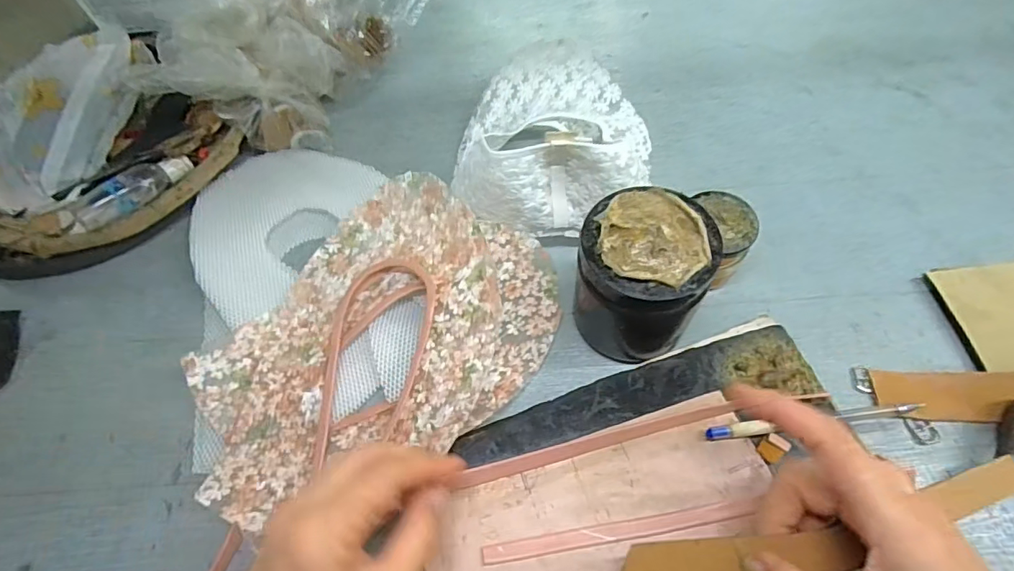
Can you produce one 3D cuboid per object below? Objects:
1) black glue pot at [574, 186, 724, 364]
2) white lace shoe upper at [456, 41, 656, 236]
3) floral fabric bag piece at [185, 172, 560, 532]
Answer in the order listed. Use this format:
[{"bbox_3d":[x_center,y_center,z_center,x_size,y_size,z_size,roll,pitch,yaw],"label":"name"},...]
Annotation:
[{"bbox_3d":[0.098,-0.004,0.379,0.087,0.121,0.080,-2,60,3],"label":"black glue pot"},{"bbox_3d":[0.042,-0.147,0.477,0.191,0.101,0.203,-2,60,3],"label":"white lace shoe upper"},{"bbox_3d":[-0.107,0.055,0.413,0.218,0.055,0.304,33,68,21],"label":"floral fabric bag piece"}]

